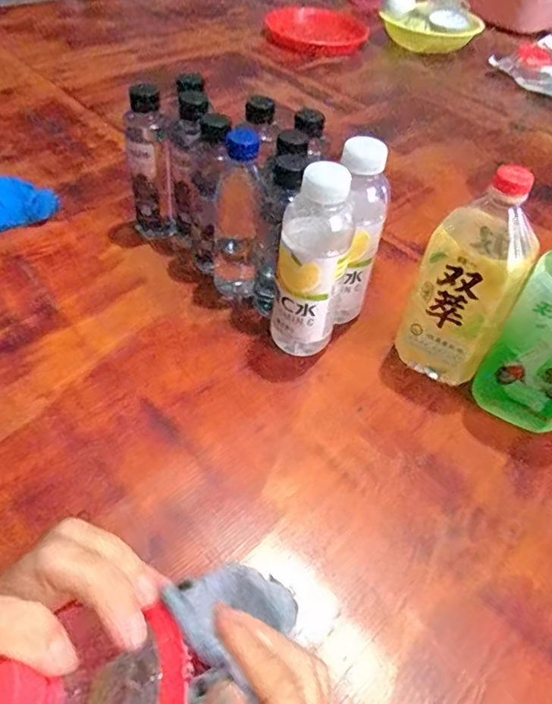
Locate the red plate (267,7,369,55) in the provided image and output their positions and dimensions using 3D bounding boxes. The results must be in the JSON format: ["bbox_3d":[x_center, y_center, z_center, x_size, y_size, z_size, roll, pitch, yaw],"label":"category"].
[{"bbox_3d":[0.100,-0.801,1.332,0.246,0.034,0.251,6,47,-2],"label":"red plate"}]

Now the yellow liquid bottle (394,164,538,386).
[{"bbox_3d":[0.182,-0.068,0.513,0.087,0.211,0.084,21,49,15],"label":"yellow liquid bottle"}]

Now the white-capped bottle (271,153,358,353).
[{"bbox_3d":[0.032,-0.075,0.514,0.064,0.198,0.050,8,47,3],"label":"white-capped bottle"}]

